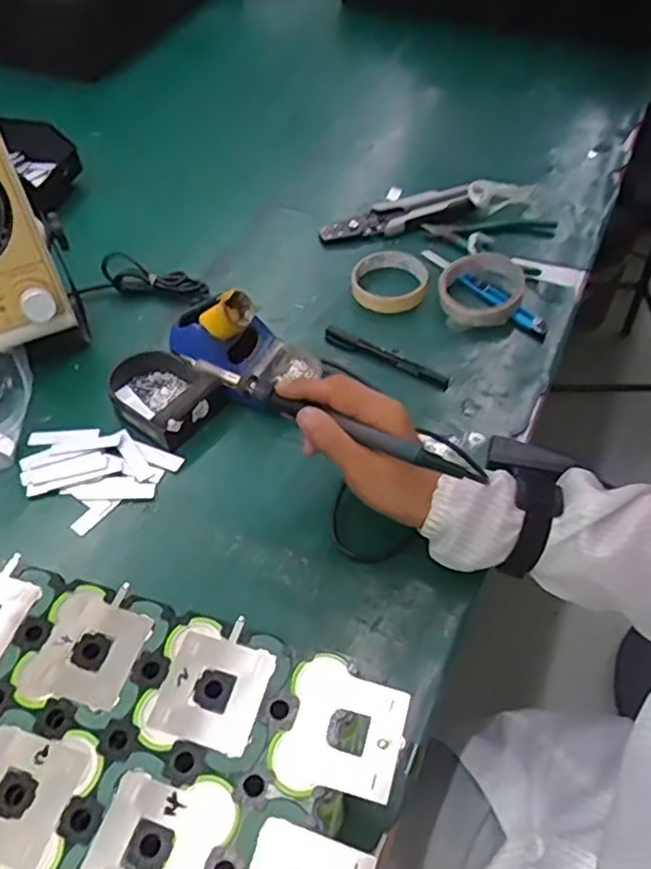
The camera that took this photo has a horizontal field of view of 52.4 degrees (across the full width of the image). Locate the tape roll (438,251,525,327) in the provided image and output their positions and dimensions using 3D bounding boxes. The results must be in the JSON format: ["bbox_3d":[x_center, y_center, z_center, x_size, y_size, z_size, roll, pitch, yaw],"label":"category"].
[{"bbox_3d":[0.167,-0.157,0.709,0.085,0.026,0.099,18,55,15],"label":"tape roll"}]

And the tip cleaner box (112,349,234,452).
[{"bbox_3d":[-0.157,-0.043,0.628,0.116,0.038,0.085,35,61,25],"label":"tip cleaner box"}]

